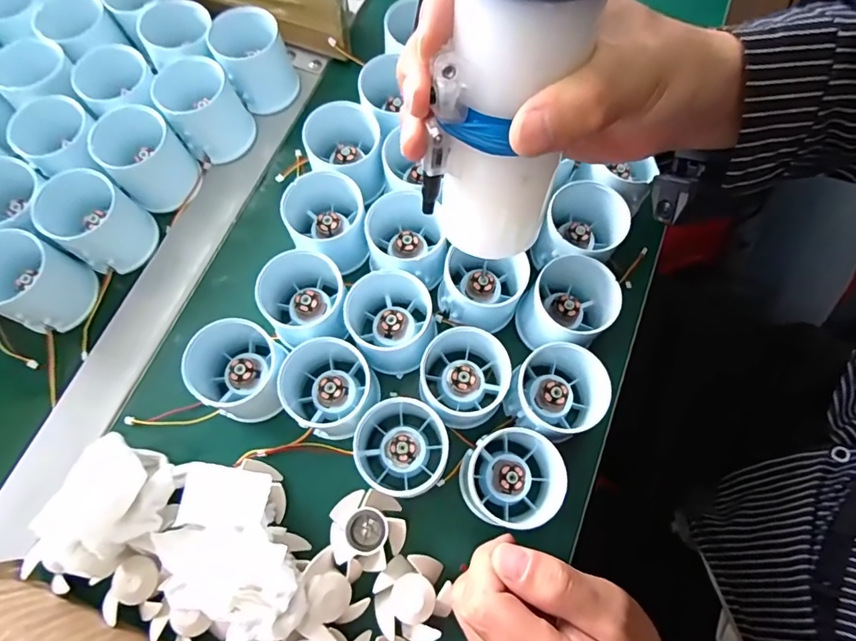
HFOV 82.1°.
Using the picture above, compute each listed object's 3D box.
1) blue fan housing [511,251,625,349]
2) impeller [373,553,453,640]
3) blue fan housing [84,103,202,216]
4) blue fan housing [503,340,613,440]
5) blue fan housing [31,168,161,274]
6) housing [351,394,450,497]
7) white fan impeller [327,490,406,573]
[{"bbox_3d":[0.089,-0.008,0.316,0.054,0.046,0.057,35,75,11],"label":"blue fan housing"},{"bbox_3d":[-0.008,0.155,0.276,0.039,0.014,0.044,-29,73,-9],"label":"impeller"},{"bbox_3d":[-0.200,-0.117,0.352,0.052,0.050,0.050,0,71,0],"label":"blue fan housing"},{"bbox_3d":[0.079,0.043,0.298,0.055,0.047,0.056,0,71,0],"label":"blue fan housing"},{"bbox_3d":[-0.224,-0.067,0.336,0.055,0.047,0.051,0,71,0],"label":"blue fan housing"},{"bbox_3d":[-0.017,0.075,0.288,0.057,0.044,0.051,4,71,2],"label":"housing"},{"bbox_3d":[-0.035,0.121,0.285,0.042,0.012,0.040,0,71,0],"label":"white fan impeller"}]

